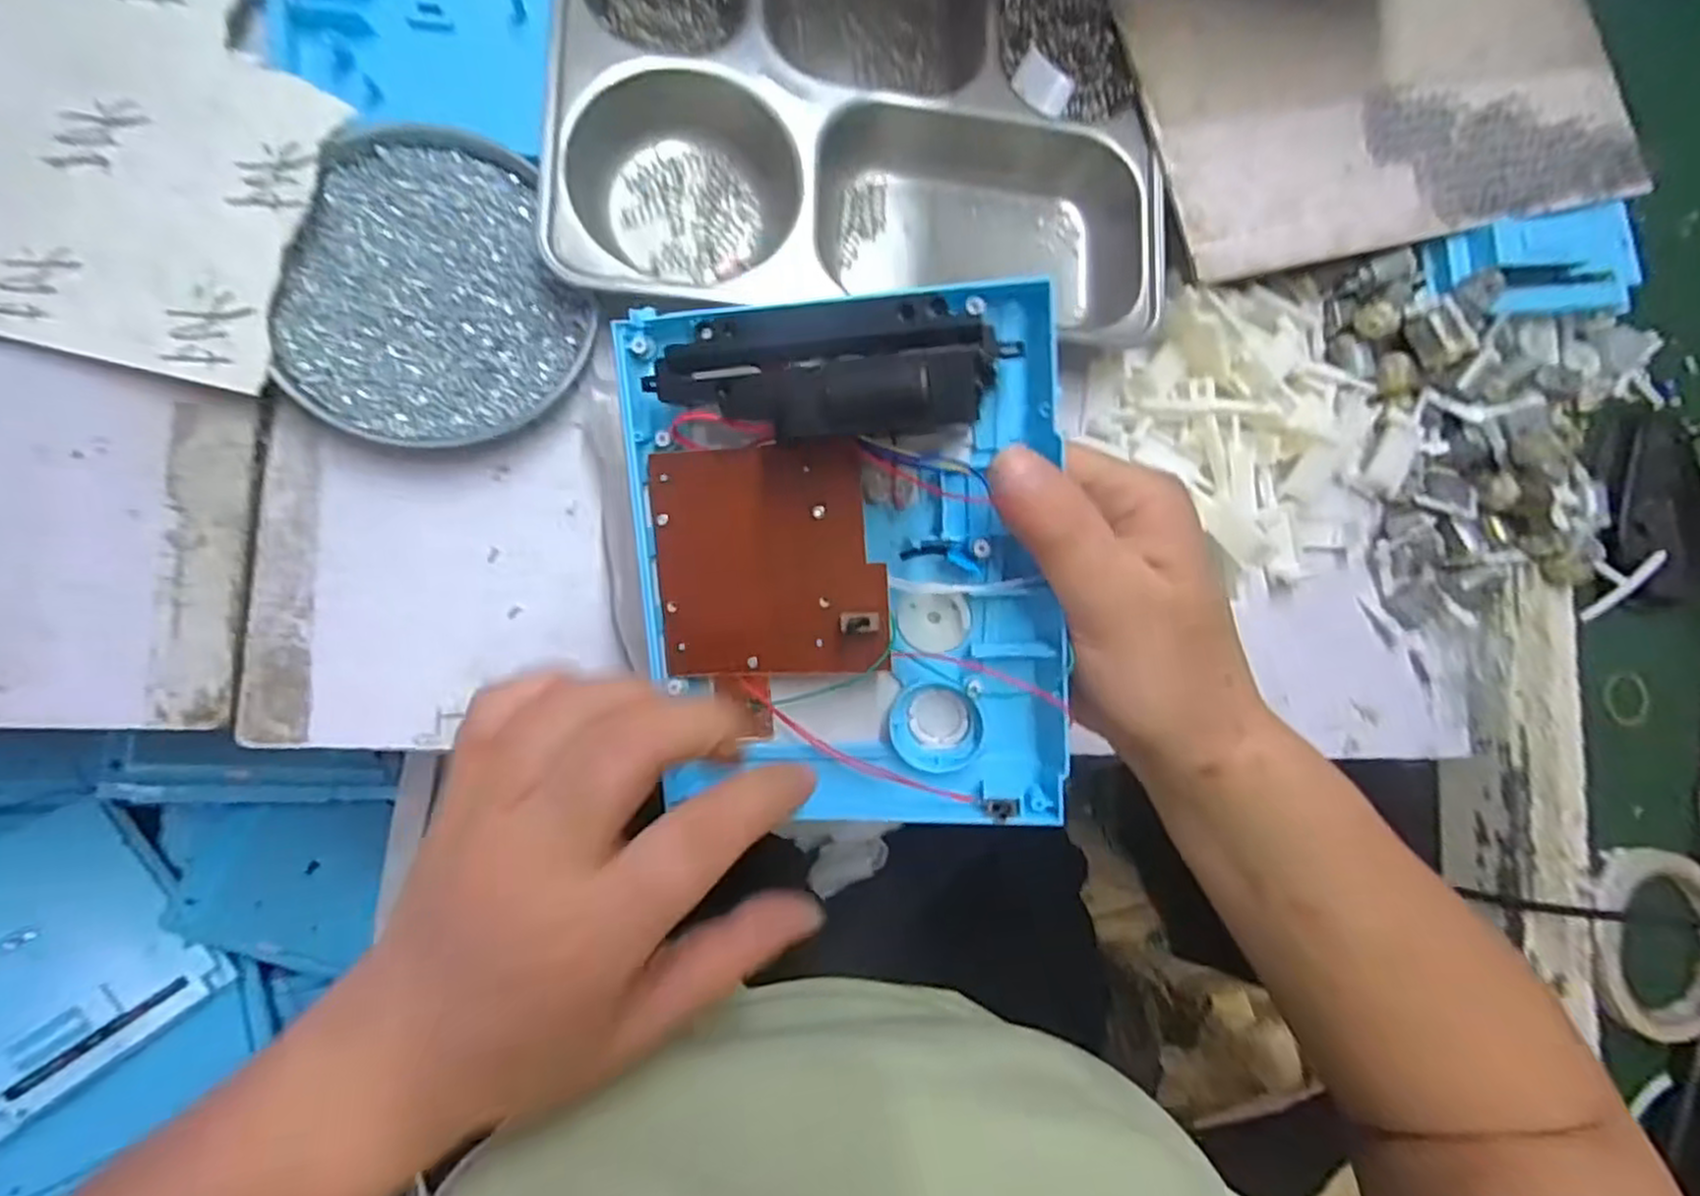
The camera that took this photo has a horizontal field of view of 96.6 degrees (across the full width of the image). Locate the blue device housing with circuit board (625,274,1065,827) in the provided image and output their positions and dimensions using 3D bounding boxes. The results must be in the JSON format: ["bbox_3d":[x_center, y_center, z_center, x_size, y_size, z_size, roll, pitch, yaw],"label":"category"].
[{"bbox_3d":[-0.002,-0.008,0.236,0.130,0.024,0.157,-2,103,5],"label":"blue device housing with circuit board"}]

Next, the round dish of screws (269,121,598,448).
[{"bbox_3d":[-0.174,-0.133,0.326,0.116,0.016,0.132,5,88,-10],"label":"round dish of screws"}]

